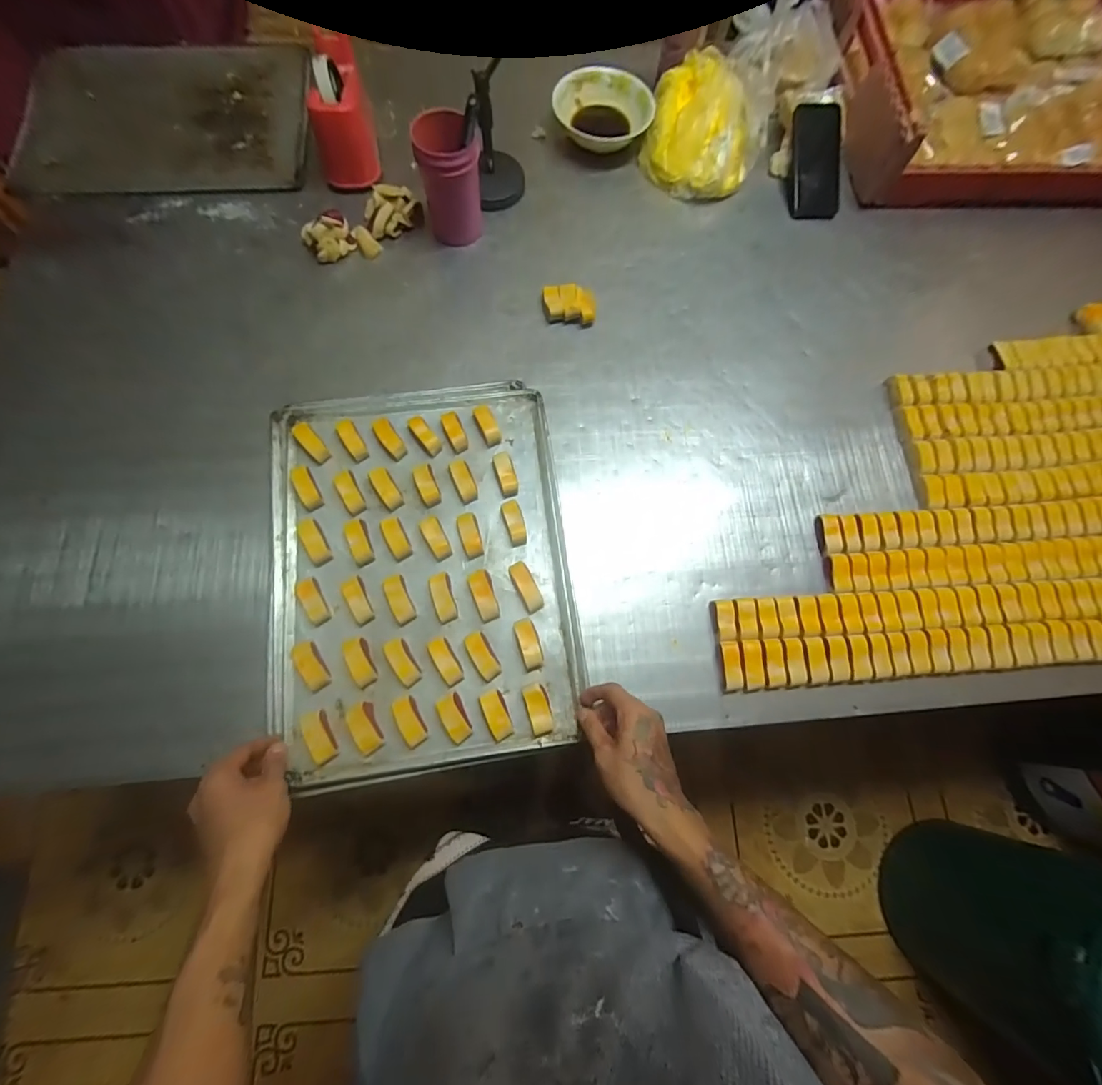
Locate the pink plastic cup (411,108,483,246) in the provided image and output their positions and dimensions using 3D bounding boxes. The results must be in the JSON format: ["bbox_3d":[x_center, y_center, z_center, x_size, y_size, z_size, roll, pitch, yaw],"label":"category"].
[{"bbox_3d":[-0.147,-0.527,0.693,0.092,0.151,0.077,0,75,-2],"label":"pink plastic cup"}]

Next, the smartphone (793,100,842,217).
[{"bbox_3d":[0.448,-0.636,0.793,0.086,0.015,0.171,-6,101,-10],"label":"smartphone"}]

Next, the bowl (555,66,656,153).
[{"bbox_3d":[0.086,-0.741,0.813,0.168,0.051,0.142,-23,77,-7],"label":"bowl"}]

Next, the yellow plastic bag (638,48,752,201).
[{"bbox_3d":[0.255,-0.694,0.787,0.185,0.092,0.199,16,75,3],"label":"yellow plastic bag"}]

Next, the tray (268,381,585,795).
[{"bbox_3d":[-0.162,0.020,0.577,0.355,0.036,0.472,-7,76,-4],"label":"tray"}]

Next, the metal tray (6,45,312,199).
[{"bbox_3d":[-0.632,-0.713,0.791,0.441,0.029,0.331,-8,76,-4],"label":"metal tray"}]

